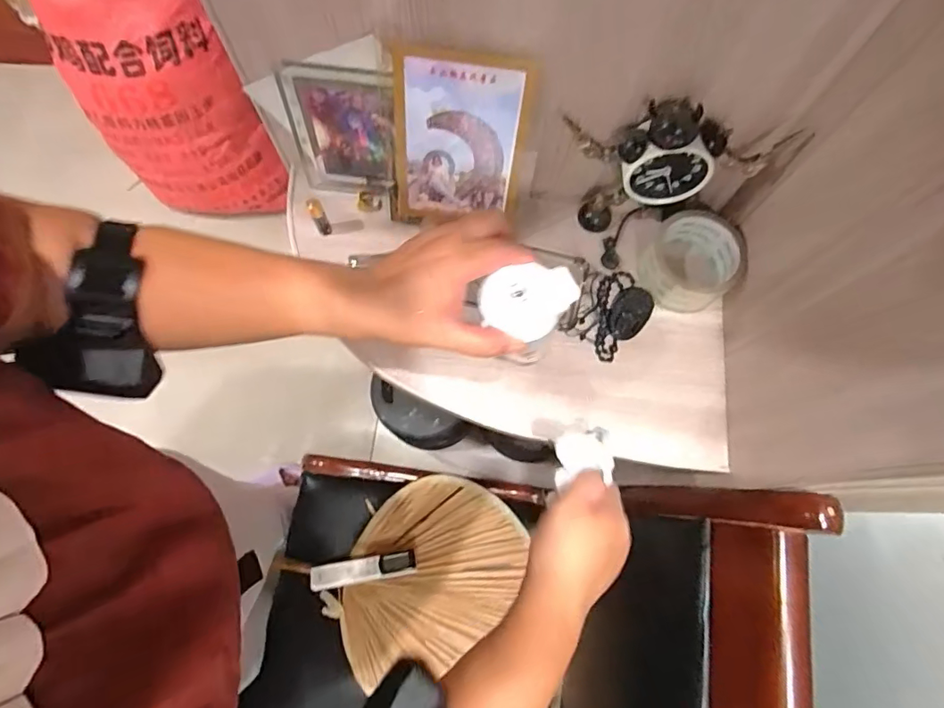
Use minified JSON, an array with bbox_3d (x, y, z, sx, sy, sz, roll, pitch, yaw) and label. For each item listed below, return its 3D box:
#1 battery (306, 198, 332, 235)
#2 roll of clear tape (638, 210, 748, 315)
[{"bbox_3d":[-0.153,-0.138,0.498,0.014,0.054,0.013,-27,75,-9],"label":"battery"},{"bbox_3d":[0.220,-0.093,0.503,0.093,0.052,0.095,0,73,-1],"label":"roll of clear tape"}]

